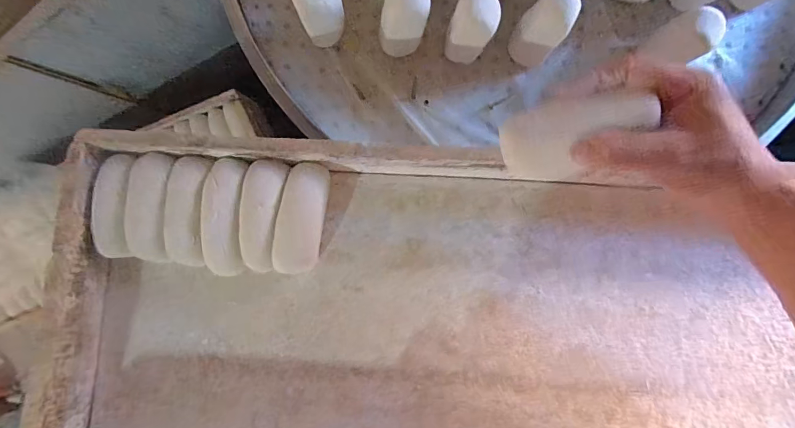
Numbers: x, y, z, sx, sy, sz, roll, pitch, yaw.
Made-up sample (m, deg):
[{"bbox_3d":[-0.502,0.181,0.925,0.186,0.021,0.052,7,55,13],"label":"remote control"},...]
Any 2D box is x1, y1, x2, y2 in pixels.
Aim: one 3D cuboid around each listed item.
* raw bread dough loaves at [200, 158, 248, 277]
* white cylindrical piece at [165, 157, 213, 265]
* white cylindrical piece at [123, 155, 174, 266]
[{"bbox_3d":[-0.153,0.003,0.366,0.034,0.032,0.103,1,94,-2],"label":"raw bread dough loaves"},{"bbox_3d":[-0.189,-0.003,0.372,0.035,0.027,0.096,4,94,-2],"label":"white cylindrical piece"},{"bbox_3d":[-0.222,-0.007,0.371,0.036,0.029,0.094,2,94,-2],"label":"white cylindrical piece"}]

